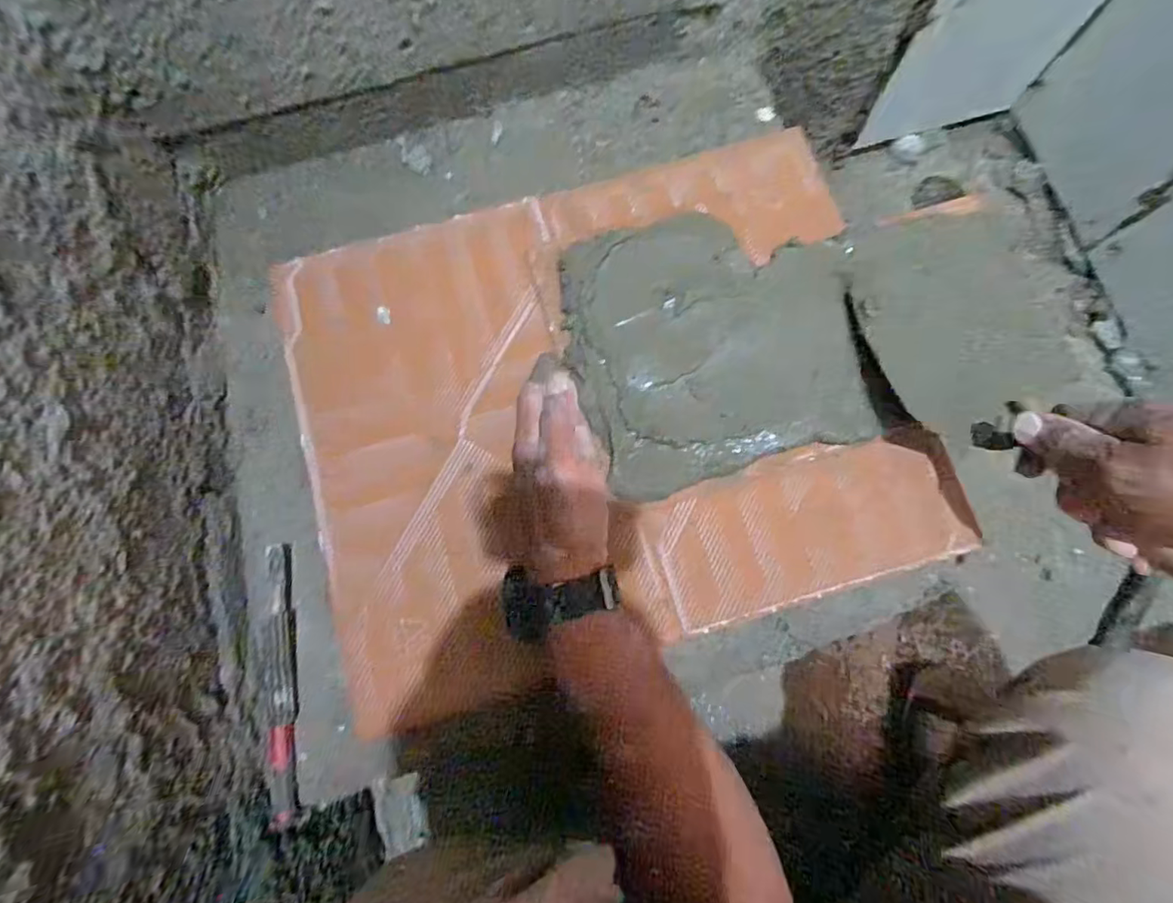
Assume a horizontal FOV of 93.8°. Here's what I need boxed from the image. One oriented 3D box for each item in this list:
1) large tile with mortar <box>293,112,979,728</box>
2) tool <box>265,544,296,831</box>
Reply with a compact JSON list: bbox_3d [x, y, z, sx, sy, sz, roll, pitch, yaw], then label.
[{"bbox_3d":[0.012,-0.041,0.443,0.475,0.030,0.389,-19,78,-3],"label":"large tile with mortar"},{"bbox_3d":[-0.242,0.181,0.433,0.020,0.012,0.207,-8,78,-1],"label":"tool"}]

